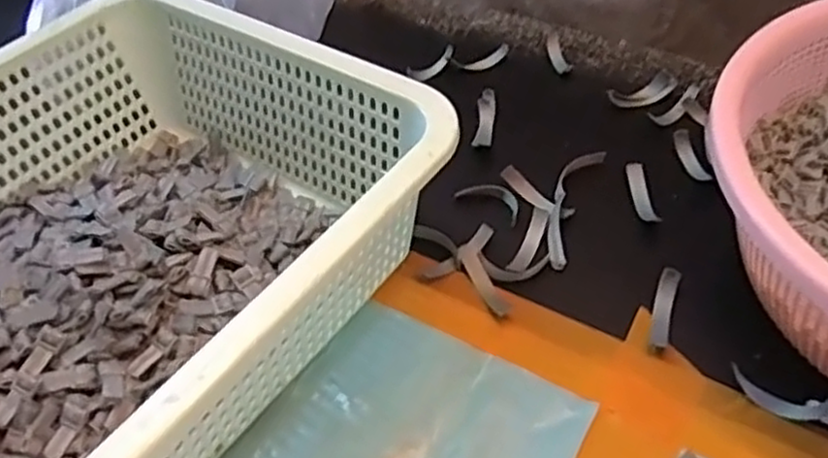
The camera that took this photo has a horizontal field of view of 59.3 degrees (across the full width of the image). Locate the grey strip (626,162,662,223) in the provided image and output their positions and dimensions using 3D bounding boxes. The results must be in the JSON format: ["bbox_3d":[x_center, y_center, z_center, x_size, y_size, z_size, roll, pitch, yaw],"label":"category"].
[{"bbox_3d":[0.138,-0.022,0.443,0.011,0.004,0.046,-4,47,1],"label":"grey strip"}]

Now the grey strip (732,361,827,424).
[{"bbox_3d":[0.178,0.082,0.348,0.051,0.012,0.014,18,51,20],"label":"grey strip"}]

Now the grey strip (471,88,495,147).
[{"bbox_3d":[0.049,-0.075,0.502,0.013,0.007,0.046,5,65,9],"label":"grey strip"}]

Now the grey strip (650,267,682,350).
[{"bbox_3d":[0.133,0.042,0.386,0.010,0.011,0.047,14,50,16],"label":"grey strip"}]

